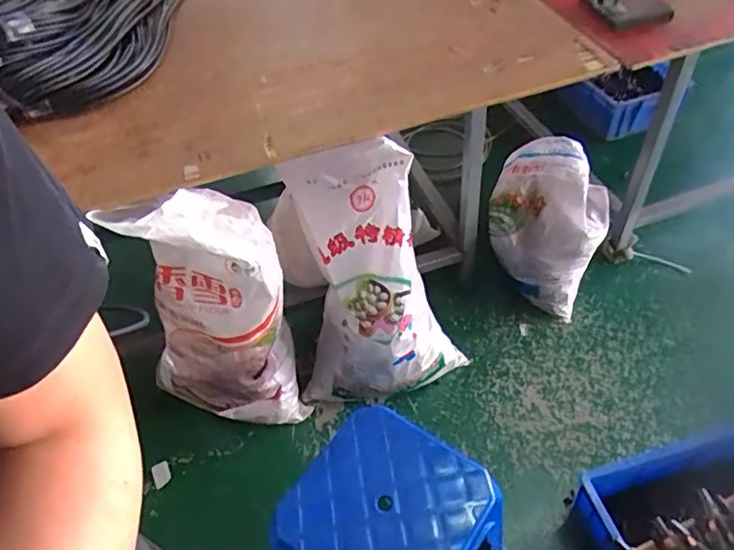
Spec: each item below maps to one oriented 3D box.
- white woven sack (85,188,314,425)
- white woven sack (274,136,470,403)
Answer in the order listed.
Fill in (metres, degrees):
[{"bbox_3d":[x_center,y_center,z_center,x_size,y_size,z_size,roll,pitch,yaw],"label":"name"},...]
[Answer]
[{"bbox_3d":[-0.328,0.104,1.270,0.313,0.666,0.189,-16,48,-9],"label":"white woven sack"},{"bbox_3d":[0.021,0.006,1.366,0.411,0.668,0.316,-1,47,6],"label":"white woven sack"}]

